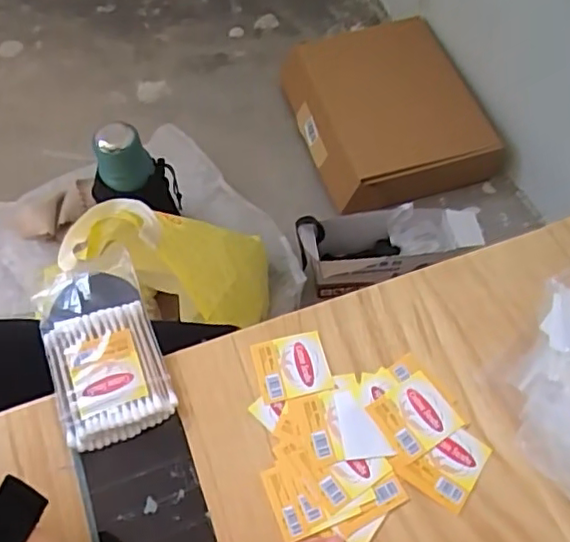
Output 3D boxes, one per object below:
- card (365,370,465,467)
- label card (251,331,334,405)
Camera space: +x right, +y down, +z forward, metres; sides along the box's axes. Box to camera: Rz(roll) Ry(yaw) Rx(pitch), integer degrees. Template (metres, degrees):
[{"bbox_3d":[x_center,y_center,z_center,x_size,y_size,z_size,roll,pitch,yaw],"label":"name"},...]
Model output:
[{"bbox_3d":[0.074,0.083,0.347,0.044,0.004,0.038,-28,63,-15],"label":"card"},{"bbox_3d":[0.004,0.058,0.367,0.043,0.004,0.038,-12,58,-6],"label":"label card"}]

